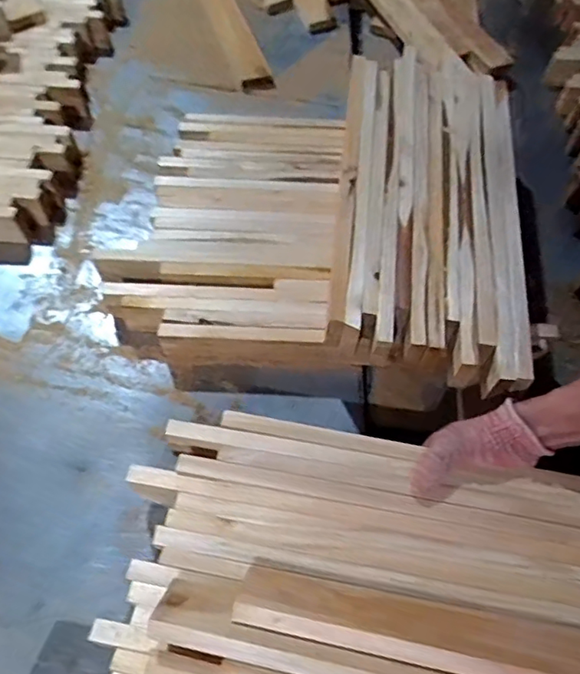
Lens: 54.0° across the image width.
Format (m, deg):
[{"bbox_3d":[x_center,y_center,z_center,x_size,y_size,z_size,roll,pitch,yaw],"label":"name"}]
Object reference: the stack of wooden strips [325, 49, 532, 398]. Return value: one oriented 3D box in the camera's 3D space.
[{"bbox_3d":[0.190,-0.190,0.760,0.240,0.071,0.525,7,60,2],"label":"stack of wooden strips"}]

